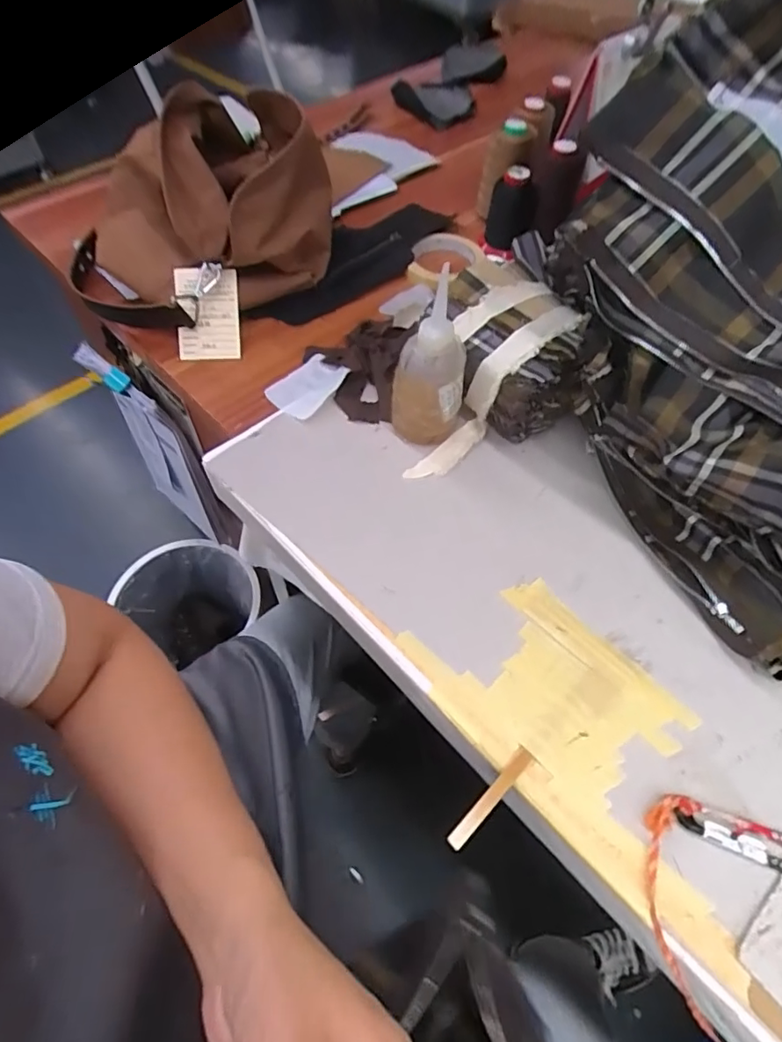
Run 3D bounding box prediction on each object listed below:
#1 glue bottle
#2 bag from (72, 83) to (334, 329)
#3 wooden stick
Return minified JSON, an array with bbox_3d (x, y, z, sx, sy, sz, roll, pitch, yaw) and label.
[{"bbox_3d":[0.035,-0.135,0.497,0.062,0.137,0.060,37,64,21],"label":"glue bottle"},{"bbox_3d":[-0.218,-0.359,0.604,0.285,0.145,0.251,-25,60,-16],"label":"bag"},{"bbox_3d":[0.067,0.186,0.365,0.079,0.008,0.011,-40,65,-23],"label":"wooden stick"}]

